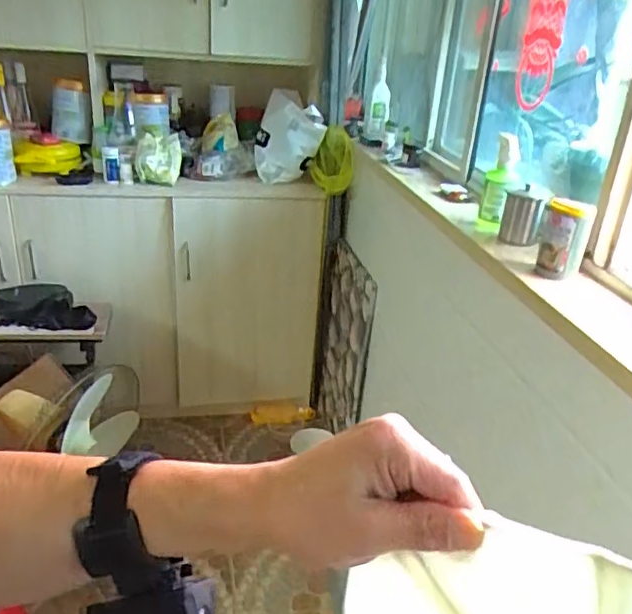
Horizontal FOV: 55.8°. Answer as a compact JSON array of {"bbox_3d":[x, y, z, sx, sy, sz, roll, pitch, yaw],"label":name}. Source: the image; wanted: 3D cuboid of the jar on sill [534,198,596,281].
[{"bbox_3d":[0.401,-0.110,0.965,0.071,0.118,0.060,14,27,20],"label":"jar on sill"}]

